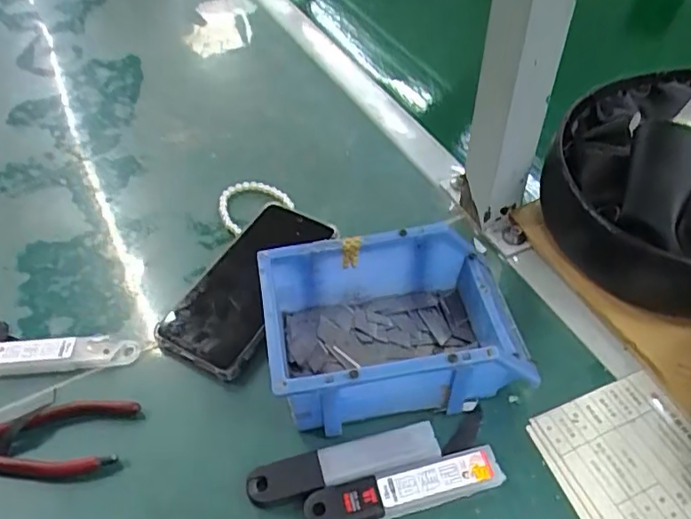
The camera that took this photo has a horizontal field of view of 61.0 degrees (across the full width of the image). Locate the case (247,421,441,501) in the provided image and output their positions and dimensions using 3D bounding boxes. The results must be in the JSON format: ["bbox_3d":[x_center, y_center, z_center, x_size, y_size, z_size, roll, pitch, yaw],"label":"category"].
[{"bbox_3d":[0.000,0.136,0.393,0.127,0.009,0.027,-13,50,-8],"label":"case"}]

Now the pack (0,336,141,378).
[{"bbox_3d":[-0.226,0.074,0.454,0.124,0.014,0.025,-3,50,0],"label":"pack"}]

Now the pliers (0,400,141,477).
[{"bbox_3d":[-0.229,0.128,0.409,0.156,0.010,0.051,-6,50,-3],"label":"pliers"}]

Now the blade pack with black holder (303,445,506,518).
[{"bbox_3d":[0.038,0.149,0.381,0.127,0.014,0.027,-13,50,-8],"label":"blade pack with black holder"}]

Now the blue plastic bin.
[{"bbox_3d":[0.032,0.047,0.423,0.170,0.074,0.113,-9,50,-5],"label":"blue plastic bin"}]

